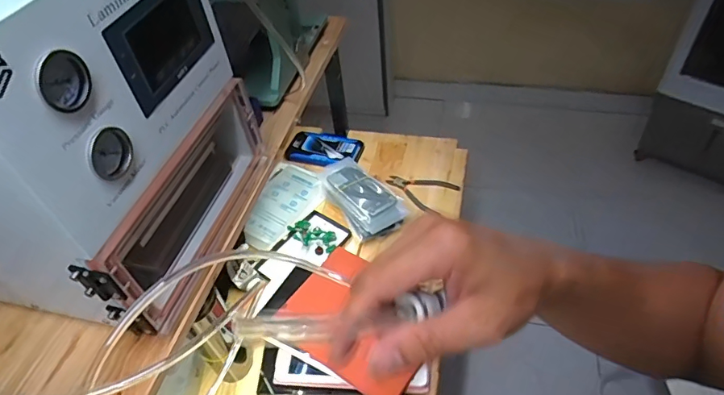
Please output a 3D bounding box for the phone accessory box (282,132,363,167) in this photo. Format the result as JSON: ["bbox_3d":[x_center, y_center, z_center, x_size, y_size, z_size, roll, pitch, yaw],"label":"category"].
[{"bbox_3d":[-0.089,-0.116,1.122,0.177,0.015,0.092,13,67,16],"label":"phone accessory box"}]

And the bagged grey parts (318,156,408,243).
[{"bbox_3d":[-0.009,-0.008,0.996,0.109,0.049,0.231,-28,50,-19],"label":"bagged grey parts"}]

